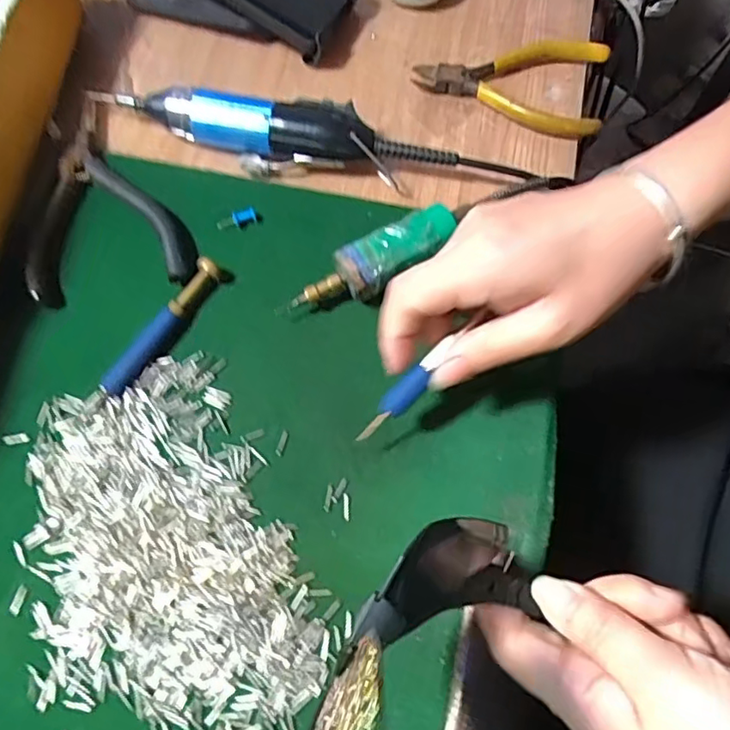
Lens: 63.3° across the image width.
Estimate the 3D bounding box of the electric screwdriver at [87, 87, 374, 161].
[{"bbox_3d":[-0.080,-0.144,0.358,0.172,0.030,0.027,9,67,5],"label":"electric screwdriver"}]

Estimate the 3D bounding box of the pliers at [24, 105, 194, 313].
[{"bbox_3d":[-0.152,-0.100,0.347,0.088,0.013,0.138,-13,66,-5],"label":"pliers"}]

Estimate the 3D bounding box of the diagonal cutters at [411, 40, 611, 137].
[{"bbox_3d":[0.093,-0.185,0.388,0.120,0.019,0.072,11,67,6],"label":"diagonal cutters"}]

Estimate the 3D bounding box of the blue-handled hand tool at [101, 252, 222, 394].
[{"bbox_3d":[-0.107,-0.021,0.312,0.013,0.012,0.085,31,70,14],"label":"blue-handled hand tool"}]

